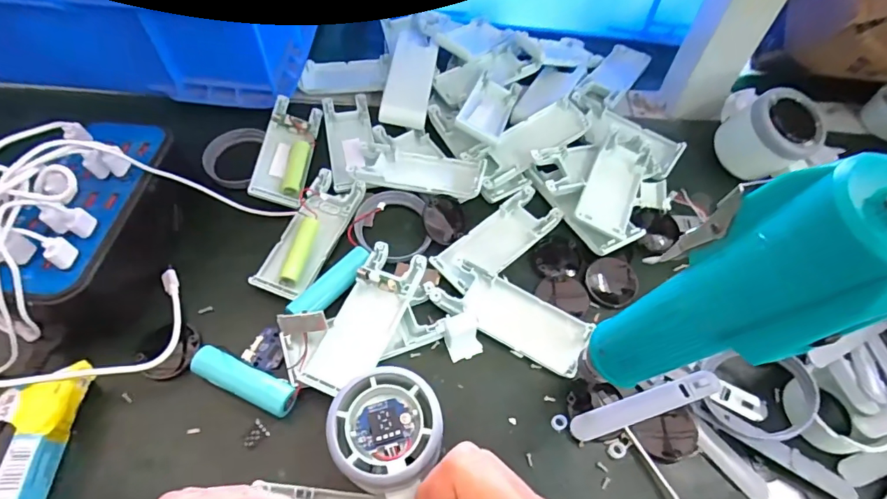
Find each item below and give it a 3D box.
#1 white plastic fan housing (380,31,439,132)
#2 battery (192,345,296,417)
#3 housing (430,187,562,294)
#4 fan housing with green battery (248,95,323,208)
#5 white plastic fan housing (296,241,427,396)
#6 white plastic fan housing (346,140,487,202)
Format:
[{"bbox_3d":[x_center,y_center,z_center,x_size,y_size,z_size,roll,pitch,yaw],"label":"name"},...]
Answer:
[{"bbox_3d":[-0.029,-0.149,0.426,0.038,0.025,0.098,7,59,4],"label":"white plastic fan housing"},{"bbox_3d":[-0.122,0.081,0.297,0.067,0.017,0.019,22,61,12],"label":"battery"},{"bbox_3d":[0.041,-0.009,0.356,0.102,0.015,0.040,-37,66,-20],"label":"housing"},{"bbox_3d":[-0.127,-0.080,0.392,0.039,0.019,0.103,10,59,-11],"label":"fan housing with green battery"},{"bbox_3d":[-0.050,0.045,0.313,0.040,0.021,0.103,22,61,12],"label":"white plastic fan housing"},{"bbox_3d":[-0.019,-0.062,0.380,0.100,0.019,0.046,14,60,8],"label":"white plastic fan housing"}]

